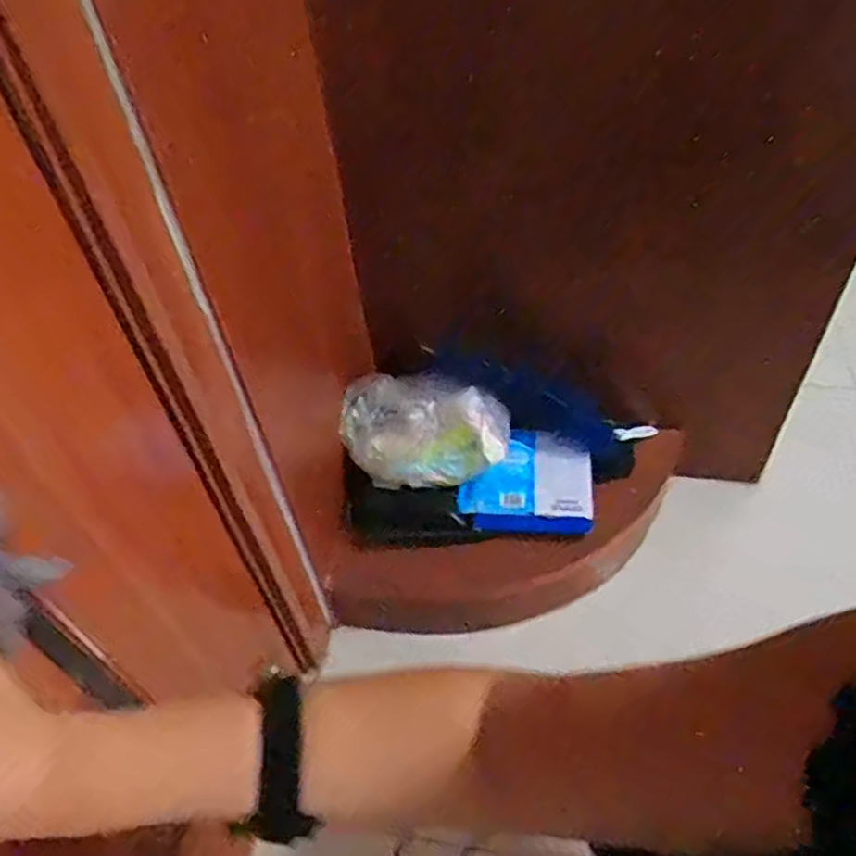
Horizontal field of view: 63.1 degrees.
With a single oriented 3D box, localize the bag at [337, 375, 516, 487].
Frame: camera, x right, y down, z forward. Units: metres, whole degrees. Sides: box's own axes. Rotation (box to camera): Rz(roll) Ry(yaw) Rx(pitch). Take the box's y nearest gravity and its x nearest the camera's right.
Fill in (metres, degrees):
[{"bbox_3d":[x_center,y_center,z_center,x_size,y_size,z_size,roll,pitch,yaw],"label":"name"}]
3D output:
[{"bbox_3d":[-0.001,0.005,0.919,0.214,0.124,0.110,-1,47,6],"label":"bag"}]

